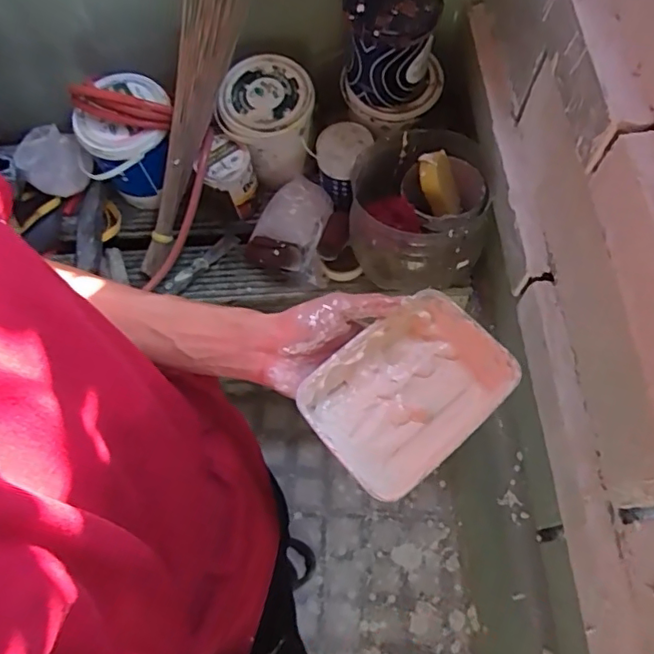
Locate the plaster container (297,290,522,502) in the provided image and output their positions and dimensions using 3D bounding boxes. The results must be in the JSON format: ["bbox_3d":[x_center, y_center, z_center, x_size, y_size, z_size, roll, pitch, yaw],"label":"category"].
[{"bbox_3d":[0.067,0.053,0.461,0.164,0.060,0.111,-40,69,-15],"label":"plaster container"}]

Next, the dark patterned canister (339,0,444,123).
[{"bbox_3d":[0.118,-0.488,0.959,0.155,0.234,0.153,24,68,13],"label":"dark patterned canister"}]

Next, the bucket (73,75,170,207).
[{"bbox_3d":[-0.384,-0.349,1.105,0.177,0.213,0.161,-1,65,2],"label":"bucket"}]

